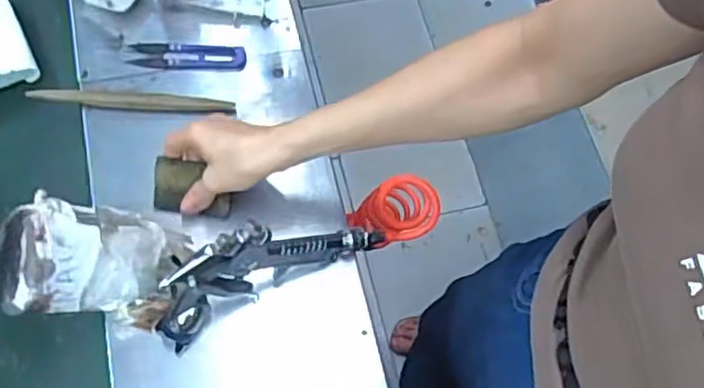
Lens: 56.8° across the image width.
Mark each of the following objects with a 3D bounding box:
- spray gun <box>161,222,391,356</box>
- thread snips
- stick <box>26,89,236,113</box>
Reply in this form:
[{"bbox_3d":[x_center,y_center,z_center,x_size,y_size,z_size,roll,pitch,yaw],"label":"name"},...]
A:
[{"bbox_3d":[-0.058,0.059,0.553,0.205,0.099,0.046,-18,69,-25],"label":"spray gun"},{"bbox_3d":[-0.170,-0.143,0.675,0.117,0.008,0.032,2,68,-4],"label":"thread snips"},{"bbox_3d":[-0.214,-0.091,0.640,0.191,0.023,0.017,2,68,-4],"label":"stick"}]

